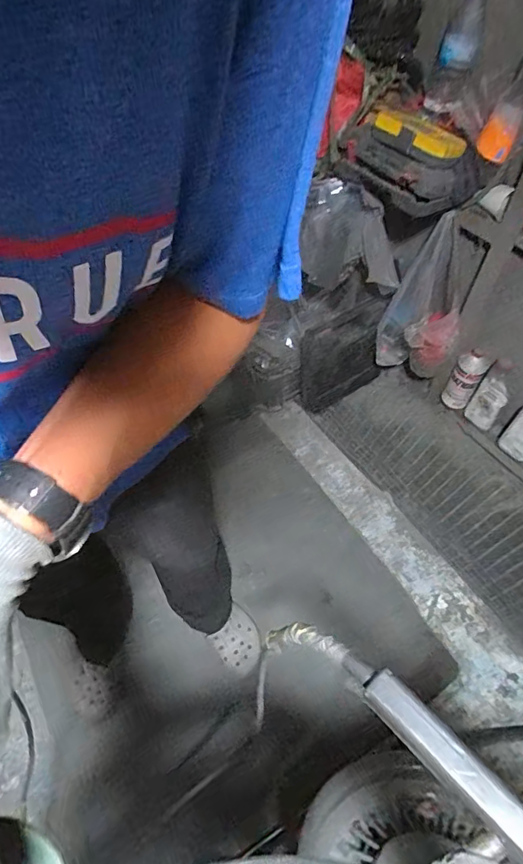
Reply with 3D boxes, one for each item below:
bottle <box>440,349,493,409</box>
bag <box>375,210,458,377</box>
[{"bbox_3d":[0.607,-0.143,1.429,0.085,0.203,0.069,29,60,19],"label":"bottle"},{"bbox_3d":[0.441,-0.335,1.299,0.193,0.365,0.209,11,56,8],"label":"bag"}]

